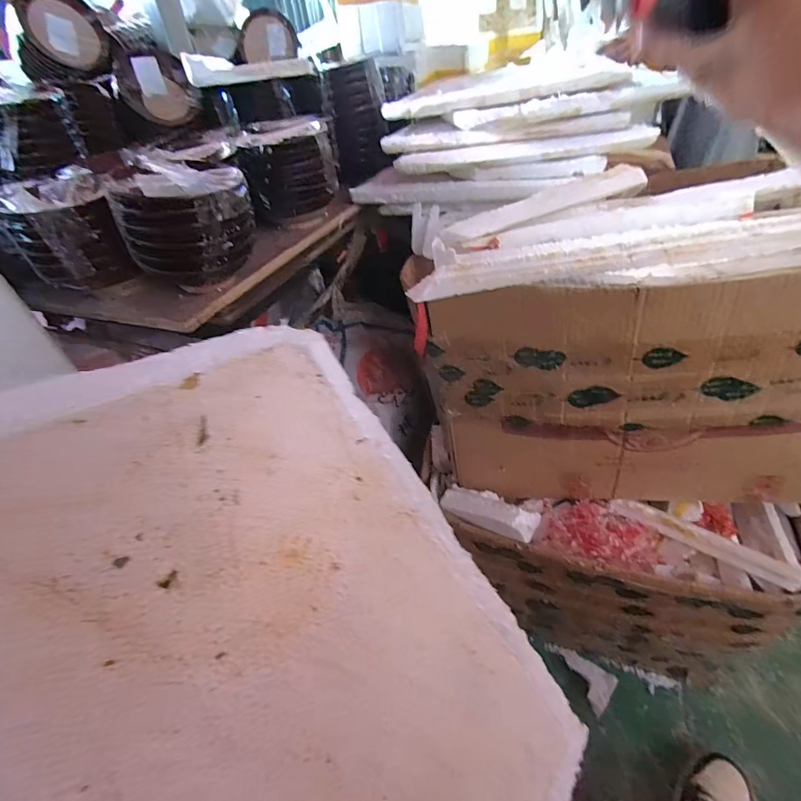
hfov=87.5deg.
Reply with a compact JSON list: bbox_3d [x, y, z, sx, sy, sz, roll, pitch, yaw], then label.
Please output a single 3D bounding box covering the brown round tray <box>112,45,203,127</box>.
[{"bbox_3d":[-0.520,-0.672,0.898,0.149,0.139,0.056,-24,39,-30],"label":"brown round tray"}]

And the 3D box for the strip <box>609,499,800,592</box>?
[{"bbox_3d":[0.446,0.207,0.626,0.245,0.032,0.025,20,48,30],"label":"strip"}]

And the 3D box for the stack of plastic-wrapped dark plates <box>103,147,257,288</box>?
[{"bbox_3d":[-0.274,-0.235,0.551,0.142,0.114,0.114,-4,40,5],"label":"stack of plastic-wrapped dark plates"}]

